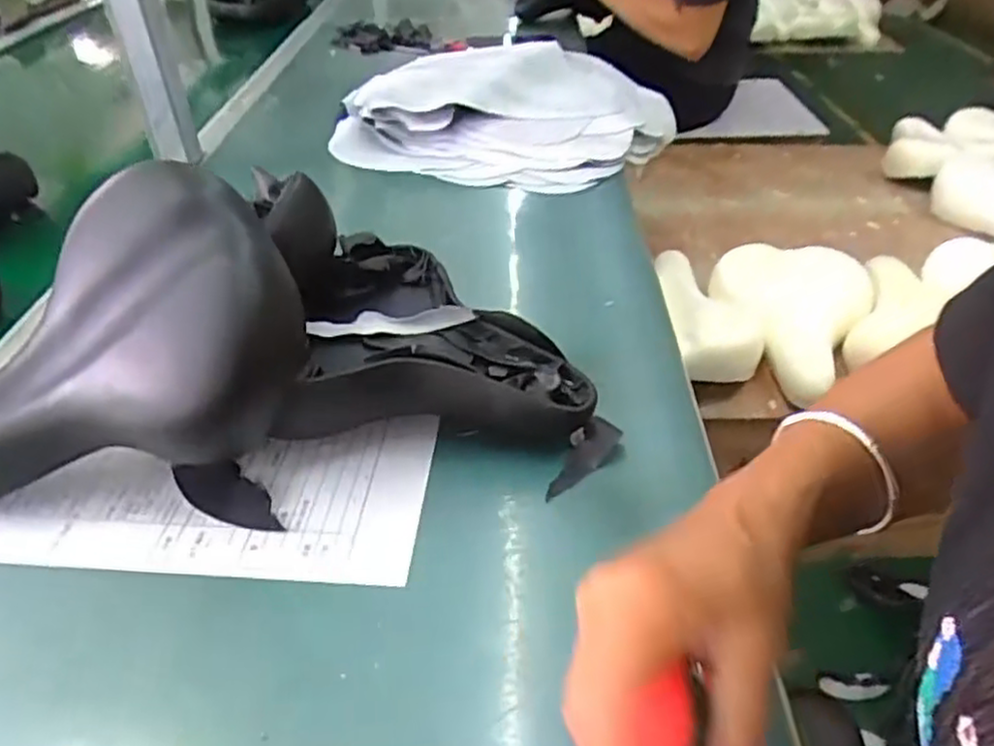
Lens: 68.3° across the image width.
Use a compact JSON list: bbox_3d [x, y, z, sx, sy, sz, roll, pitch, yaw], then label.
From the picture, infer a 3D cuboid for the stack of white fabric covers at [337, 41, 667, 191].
[{"bbox_3d":[0.020,-0.335,0.927,0.343,0.069,0.382,22,43,26],"label":"stack of white fabric covers"}]

